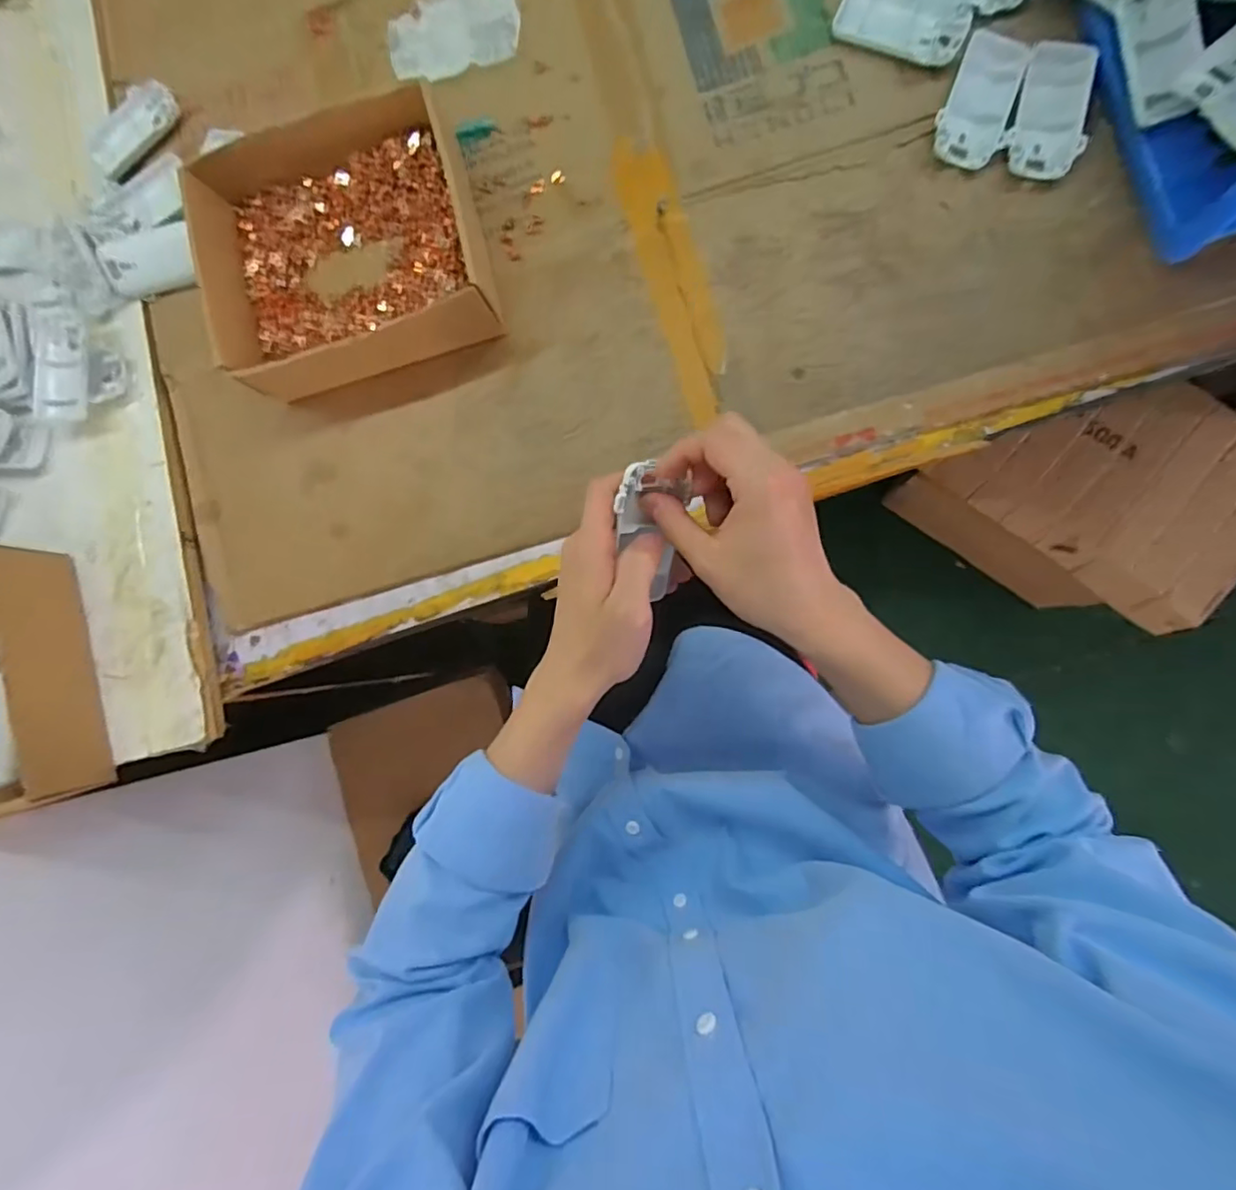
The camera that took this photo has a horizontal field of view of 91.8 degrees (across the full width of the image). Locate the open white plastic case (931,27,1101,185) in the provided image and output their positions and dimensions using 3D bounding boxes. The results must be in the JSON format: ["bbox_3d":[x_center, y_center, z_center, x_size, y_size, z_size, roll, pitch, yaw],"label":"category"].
[{"bbox_3d":[0.290,-0.357,0.437,0.096,0.016,0.090,13,88,9],"label":"open white plastic case"}]

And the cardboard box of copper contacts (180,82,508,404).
[{"bbox_3d":[-0.219,-0.280,0.482,0.213,0.064,0.201,-17,84,7],"label":"cardboard box of copper contacts"}]

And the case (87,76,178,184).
[{"bbox_3d":[-0.446,-0.429,0.553,0.043,0.015,0.094,37,92,9],"label":"case"}]

